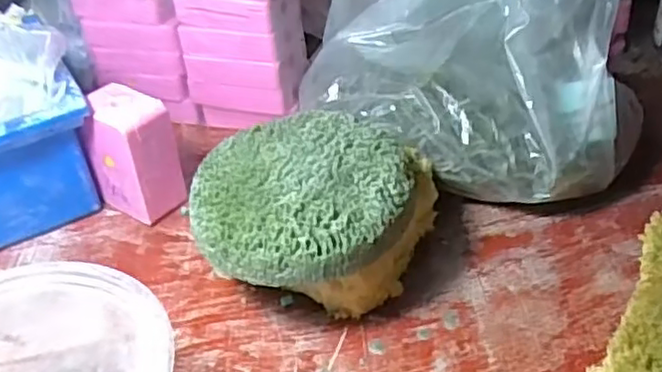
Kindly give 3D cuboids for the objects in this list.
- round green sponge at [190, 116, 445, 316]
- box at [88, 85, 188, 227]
[{"bbox_3d":[-0.010,0.017,0.335,0.100,0.065,0.104,9,40,17],"label":"round green sponge"},{"bbox_3d":[-0.109,-0.016,0.384,0.047,0.070,0.031,23,46,31],"label":"box"}]

